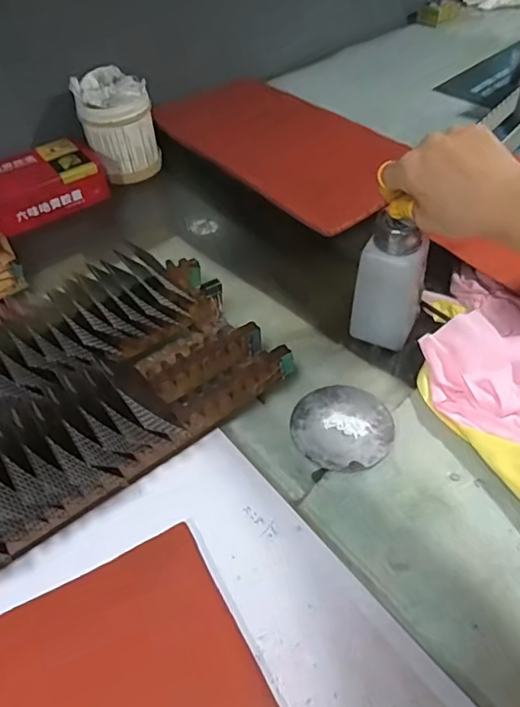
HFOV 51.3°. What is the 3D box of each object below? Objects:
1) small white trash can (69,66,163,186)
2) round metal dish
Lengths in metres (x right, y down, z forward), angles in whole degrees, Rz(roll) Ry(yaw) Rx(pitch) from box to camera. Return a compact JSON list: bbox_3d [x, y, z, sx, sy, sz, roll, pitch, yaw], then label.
[{"bbox_3d":[-0.189,-0.307,0.729,0.091,0.117,0.088,-3,49,3],"label":"small white trash can"},{"bbox_3d":[0.069,0.062,0.456,0.082,0.009,0.081,-3,49,3],"label":"round metal dish"}]

